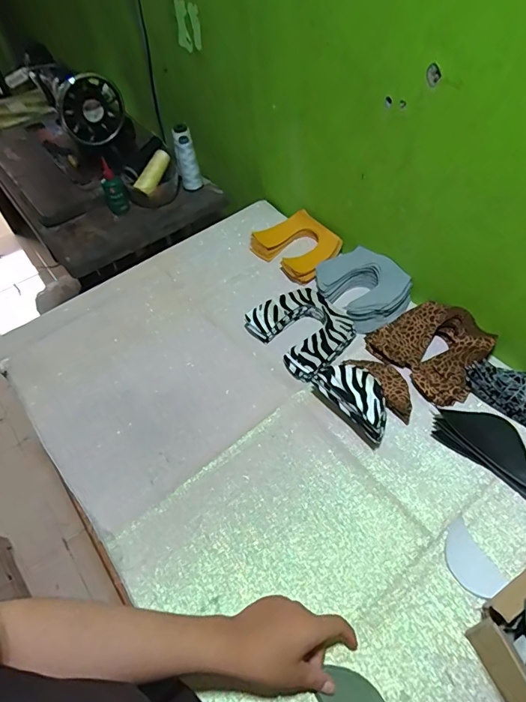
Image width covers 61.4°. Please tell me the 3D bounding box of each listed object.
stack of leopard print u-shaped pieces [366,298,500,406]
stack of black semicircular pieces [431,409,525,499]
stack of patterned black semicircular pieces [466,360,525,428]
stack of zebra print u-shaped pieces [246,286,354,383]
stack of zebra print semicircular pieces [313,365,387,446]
[{"bbox_3d":[0.251,-0.015,0.662,0.143,0.039,0.164,-39,58,-23],"label":"stack of leopard print u-shaped pieces"},{"bbox_3d":[0.298,0.118,0.580,0.137,0.014,0.079,33,62,27],"label":"stack of black semicircular pieces"},{"bbox_3d":[0.358,0.061,0.606,0.071,0.028,0.145,-36,58,-21],"label":"stack of patterned black semicircular pieces"},{"bbox_3d":[0.067,-0.033,0.718,0.130,0.034,0.158,-35,57,-21],"label":"stack of zebra print u-shaped pieces"},{"bbox_3d":[0.131,0.066,0.612,0.064,0.063,0.120,-31,56,-18],"label":"stack of zebra print semicircular pieces"}]

